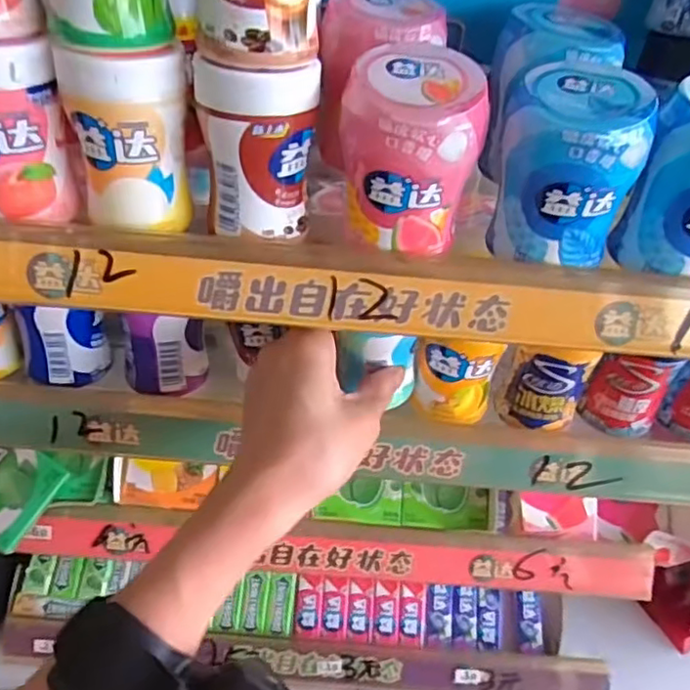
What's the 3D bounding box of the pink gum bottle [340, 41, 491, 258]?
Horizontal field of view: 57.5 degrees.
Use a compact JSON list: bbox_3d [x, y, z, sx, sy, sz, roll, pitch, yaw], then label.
[{"bbox_3d":[0.029,-0.086,0.282,0.060,0.076,0.053,9,41,2],"label":"pink gum bottle"}]

